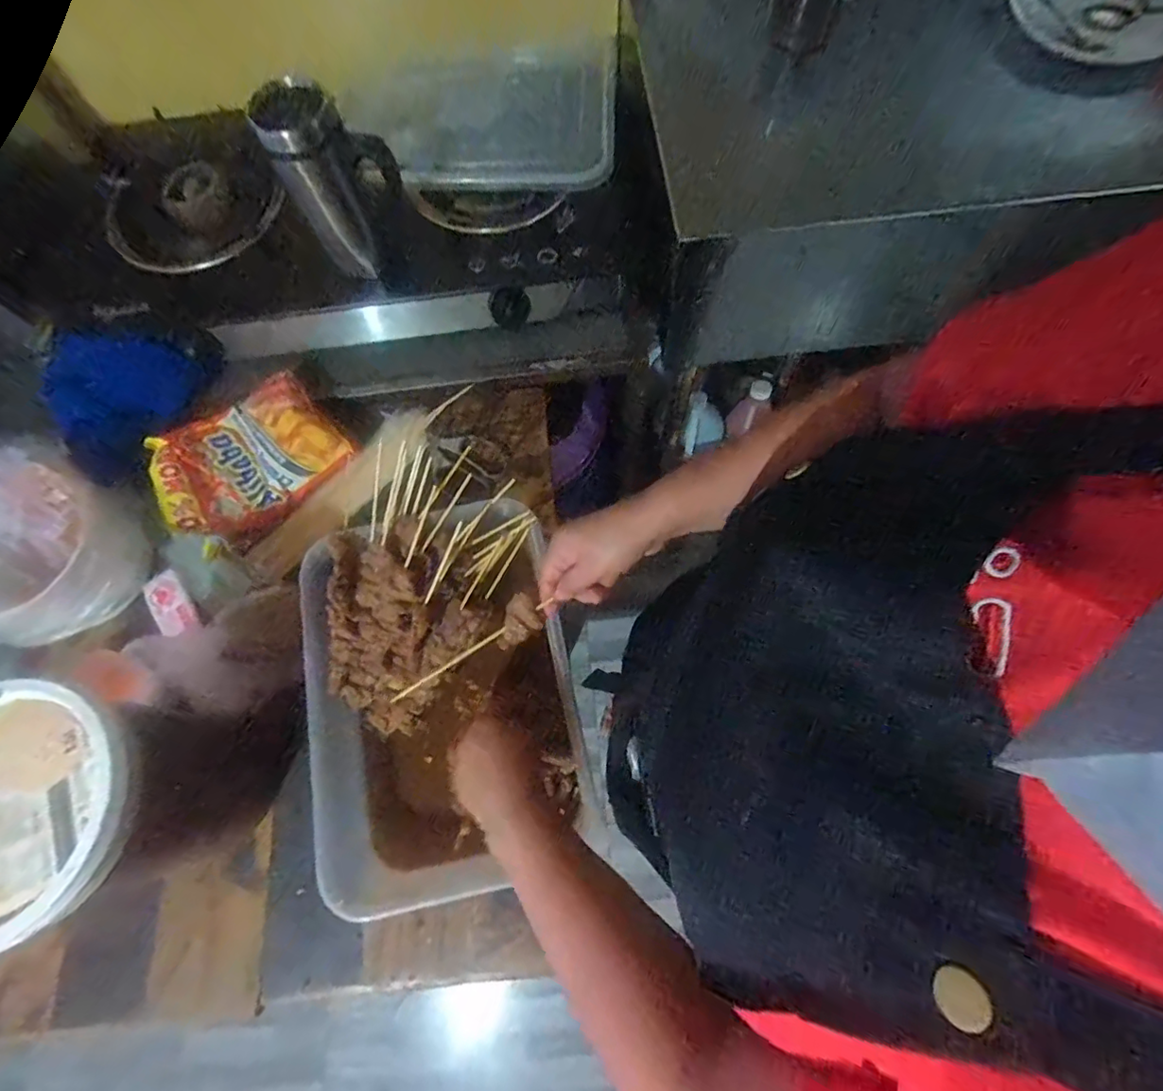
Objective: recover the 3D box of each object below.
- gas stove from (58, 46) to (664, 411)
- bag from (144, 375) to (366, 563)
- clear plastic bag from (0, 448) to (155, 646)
[{"bbox_3d":[-0.260,-0.390,0.715,0.692,0.154,0.323,2,72,3],"label":"gas stove"},{"bbox_3d":[-0.410,-0.110,0.667,0.212,0.047,0.175,-41,75,-11],"label":"bag"},{"bbox_3d":[-0.595,0.023,0.595,0.161,0.138,0.157,-18,72,-4],"label":"clear plastic bag"}]

